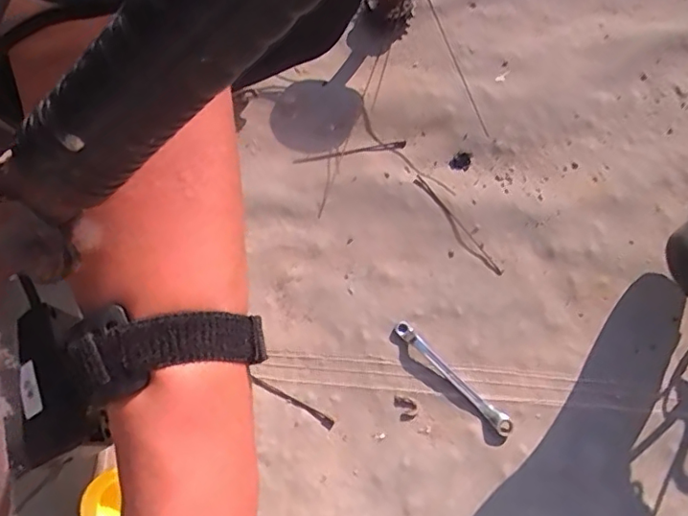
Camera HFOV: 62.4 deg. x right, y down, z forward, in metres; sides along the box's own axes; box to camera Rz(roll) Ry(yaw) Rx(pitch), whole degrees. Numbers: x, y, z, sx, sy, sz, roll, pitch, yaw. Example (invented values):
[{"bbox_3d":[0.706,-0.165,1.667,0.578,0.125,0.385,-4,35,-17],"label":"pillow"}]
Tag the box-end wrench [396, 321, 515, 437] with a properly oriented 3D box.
[{"bbox_3d":[0.104,0.112,0.538,0.017,0.005,0.140,-42,78,-12],"label":"box-end wrench"}]

